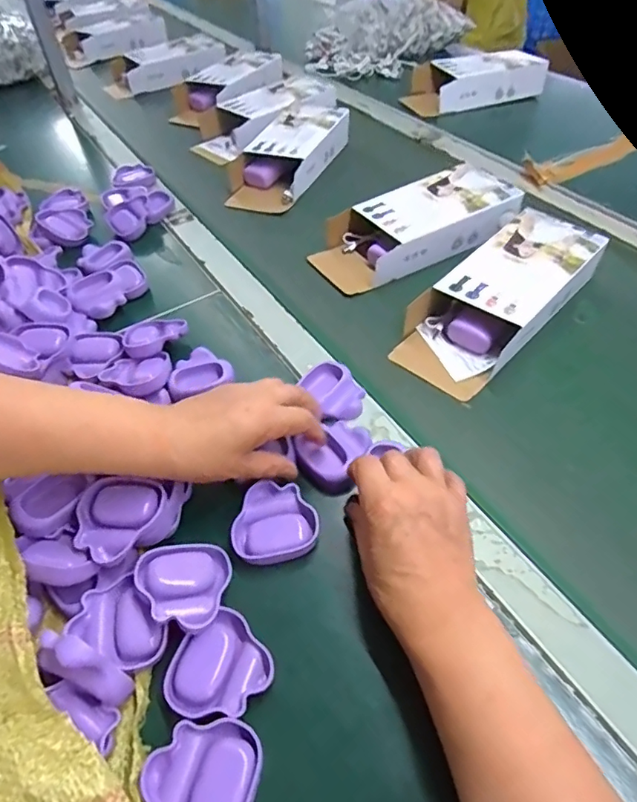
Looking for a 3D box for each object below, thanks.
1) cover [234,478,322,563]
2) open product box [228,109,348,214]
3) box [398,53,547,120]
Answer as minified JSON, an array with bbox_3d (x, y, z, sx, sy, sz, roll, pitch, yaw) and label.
[{"bbox_3d":[-0.034,0.090,0.388,0.061,0.018,0.063,-11,49,-6],"label":"cover"},{"bbox_3d":[-0.051,-0.373,0.769,0.121,0.070,0.230,16,52,16],"label":"open product box"},{"bbox_3d":[0.276,-0.558,0.894,0.246,0.065,0.110,-6,49,6],"label":"box"}]

